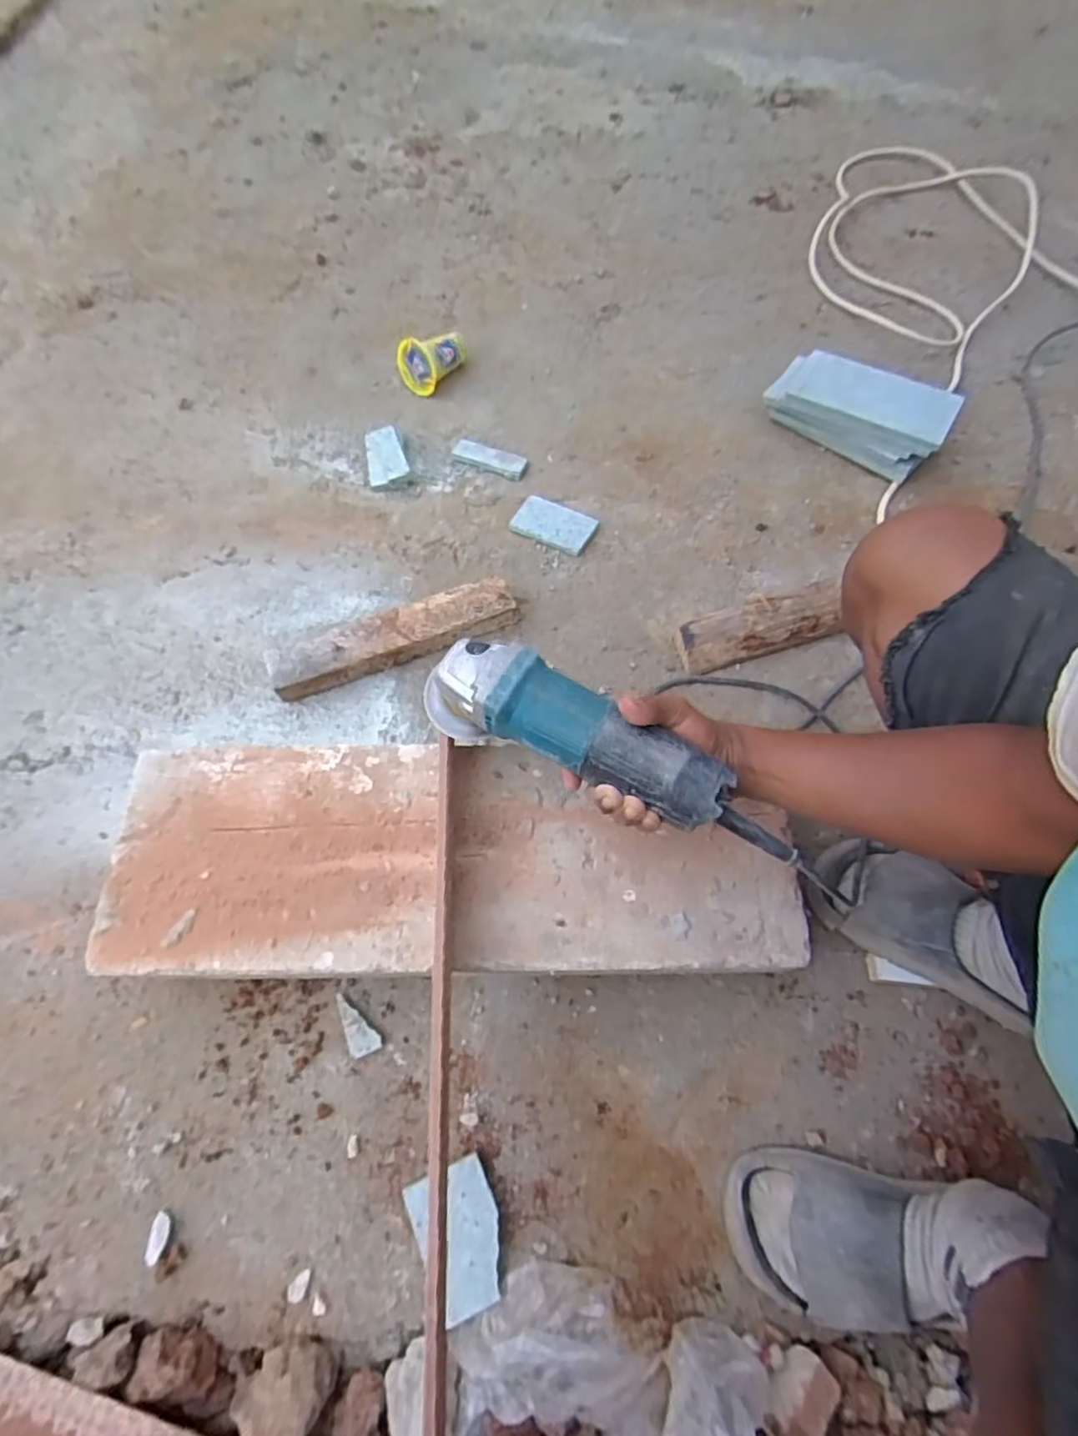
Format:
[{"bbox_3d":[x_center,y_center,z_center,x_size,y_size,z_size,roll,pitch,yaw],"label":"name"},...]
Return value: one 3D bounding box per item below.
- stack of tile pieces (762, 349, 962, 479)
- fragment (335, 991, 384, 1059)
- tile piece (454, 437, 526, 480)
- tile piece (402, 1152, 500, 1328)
[{"bbox_3d":[0.410,-0.397,0.842,0.217,0.073,0.092,33,72,15],"label":"stack of tile pieces"},{"bbox_3d":[-0.173,0.288,0.601,0.060,0.010,0.027,37,73,16],"label":"fragment"},{"bbox_3d":[-0.068,-0.351,0.878,0.104,0.010,0.037,21,69,11],"label":"tile piece"},{"bbox_3d":[-0.063,0.423,0.531,0.066,0.011,0.097,-21,65,-16],"label":"tile piece"}]

